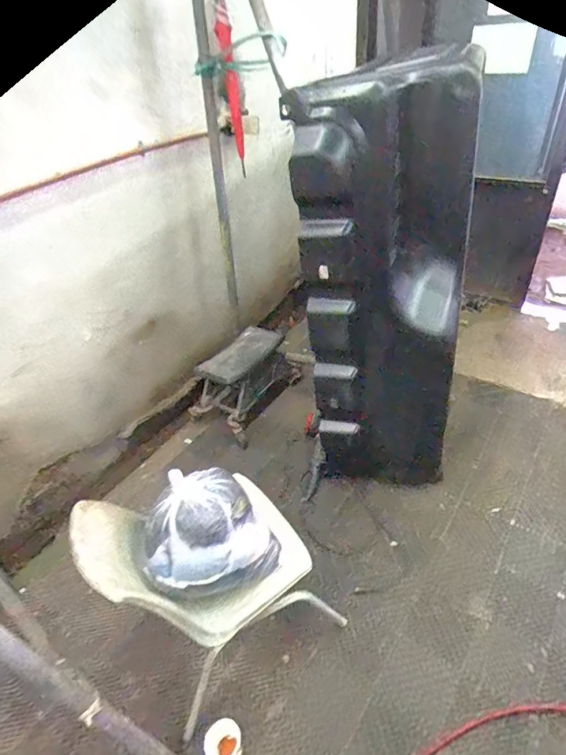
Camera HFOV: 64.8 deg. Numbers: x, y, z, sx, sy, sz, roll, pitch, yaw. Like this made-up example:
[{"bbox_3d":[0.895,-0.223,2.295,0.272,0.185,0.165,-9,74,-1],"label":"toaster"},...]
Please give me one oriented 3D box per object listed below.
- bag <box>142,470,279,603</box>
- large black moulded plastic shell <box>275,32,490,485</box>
[{"bbox_3d":[-0.219,0.436,1.284,0.353,0.247,0.286,-17,38,-13],"label":"bag"},{"bbox_3d":[0.342,-0.218,1.531,0.517,1.390,0.244,3,38,13],"label":"large black moulded plastic shell"}]

